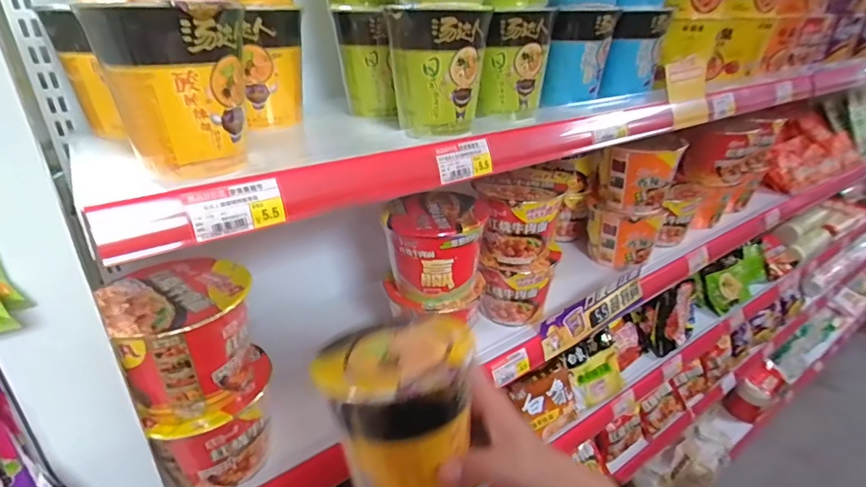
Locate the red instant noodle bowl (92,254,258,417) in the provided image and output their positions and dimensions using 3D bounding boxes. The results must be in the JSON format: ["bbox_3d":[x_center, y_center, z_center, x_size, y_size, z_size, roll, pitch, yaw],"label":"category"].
[{"bbox_3d":[-0.229,0.087,0.446,0.112,0.101,0.119,0,27,0],"label":"red instant noodle bowl"}]

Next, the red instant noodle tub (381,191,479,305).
[{"bbox_3d":[-0.001,0.004,0.602,0.110,0.109,0.114,-1,27,-2],"label":"red instant noodle tub"}]

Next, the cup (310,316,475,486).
[{"bbox_3d":[-0.022,0.118,0.331,0.096,0.122,0.096,0,27,0],"label":"cup"}]

